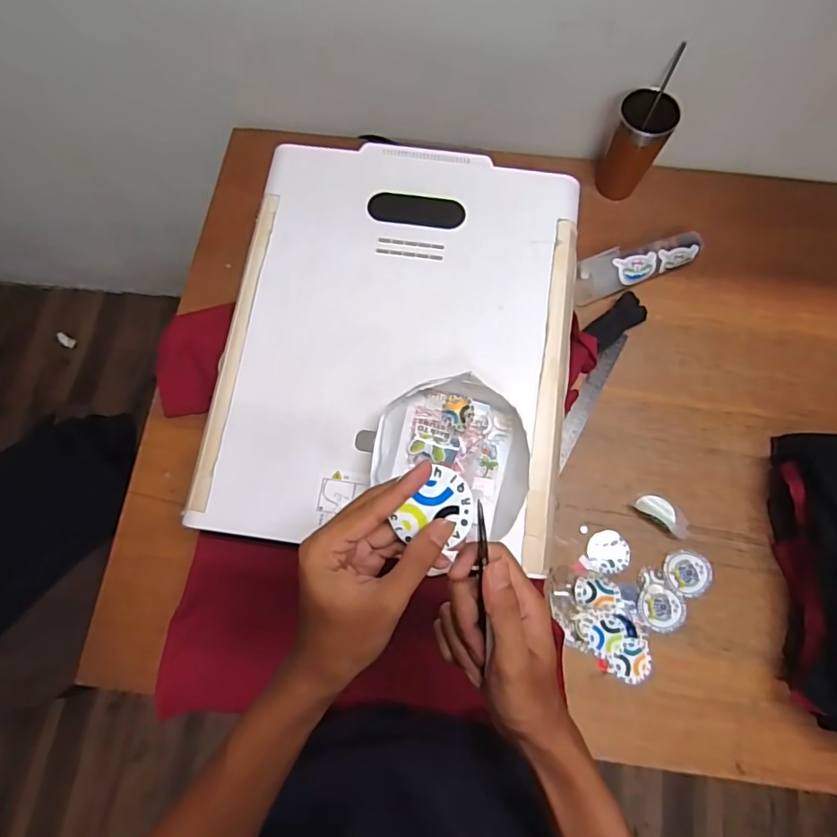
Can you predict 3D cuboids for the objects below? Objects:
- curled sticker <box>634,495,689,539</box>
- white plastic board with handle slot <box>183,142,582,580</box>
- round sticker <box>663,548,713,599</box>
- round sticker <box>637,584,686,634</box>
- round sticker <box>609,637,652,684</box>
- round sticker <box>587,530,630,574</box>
[{"bbox_3d":[0.339,0.131,0.717,0.074,0.012,0.037,40,77,10],"label":"curled sticker"},{"bbox_3d":[-0.020,-0.103,0.616,0.396,0.029,0.493,7,74,1],"label":"white plastic board with handle slot"},{"bbox_3d":[0.358,0.206,0.691,0.058,0.004,0.058,-4,73,12],"label":"round sticker"},{"bbox_3d":[0.319,0.251,0.684,0.060,0.004,0.055,-2,74,6],"label":"round sticker"},{"bbox_3d":[0.276,0.312,0.668,0.045,0.004,0.053,40,77,10],"label":"round sticker"},{"bbox_3d":[0.258,0.181,0.708,0.055,0.009,0.057,0,74,-1],"label":"round sticker"}]

